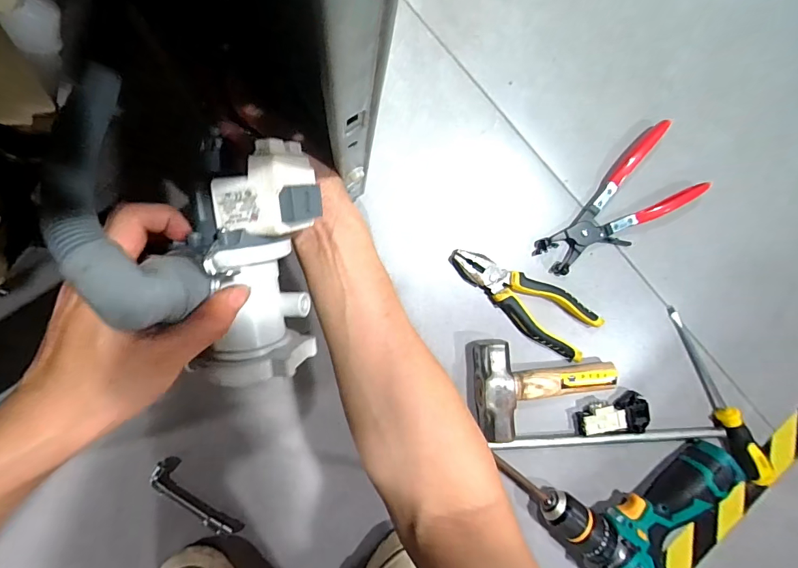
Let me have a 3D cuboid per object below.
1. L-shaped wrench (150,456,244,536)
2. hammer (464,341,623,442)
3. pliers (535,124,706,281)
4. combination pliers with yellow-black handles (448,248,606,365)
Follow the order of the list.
[{"bbox_3d":[-0.222,0.239,0.450,0.035,0.010,0.113,-44,96,-3],"label":"L-shaped wrench"},{"bbox_3d":[0.169,0.116,0.478,0.170,0.036,0.107,-4,92,-6],"label":"hammer"},{"bbox_3d":[0.258,-0.093,0.490,0.212,0.024,0.094,-37,95,-4],"label":"pliers"},{"bbox_3d":[0.145,0.018,0.481,0.189,0.019,0.066,31,88,-6],"label":"combination pliers with yellow-black handles"}]

